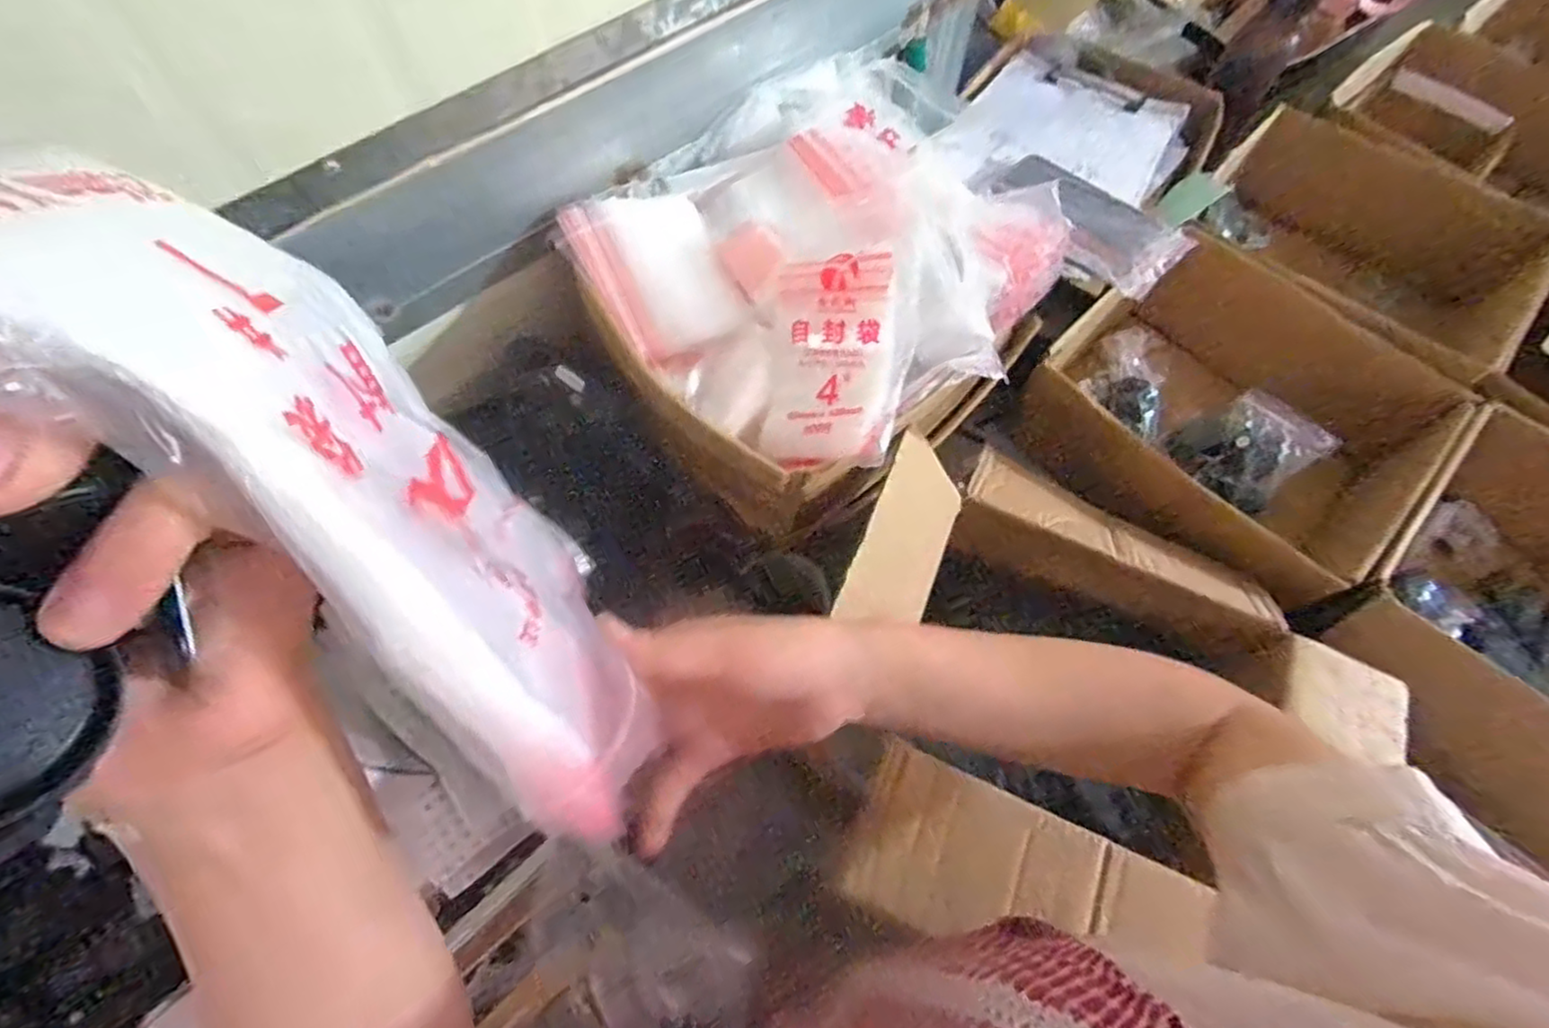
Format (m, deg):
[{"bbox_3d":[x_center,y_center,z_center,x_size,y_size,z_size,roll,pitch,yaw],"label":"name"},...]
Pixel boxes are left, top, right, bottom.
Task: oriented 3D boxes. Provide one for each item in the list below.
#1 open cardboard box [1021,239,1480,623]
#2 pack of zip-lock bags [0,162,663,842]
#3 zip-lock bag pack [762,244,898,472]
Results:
[{"bbox_3d":[0.438,-0.094,0.655,0.313,0.132,0.311,39,71,16],"label":"open cardboard box"},{"bbox_3d":[-0.113,0.001,0.213,0.041,0.226,0.141,-31,38,2],"label":"pack of zip-lock bags"},{"bbox_3d":[0.036,-0.106,0.468,0.096,0.025,0.151,-1,81,29],"label":"zip-lock bag pack"}]

